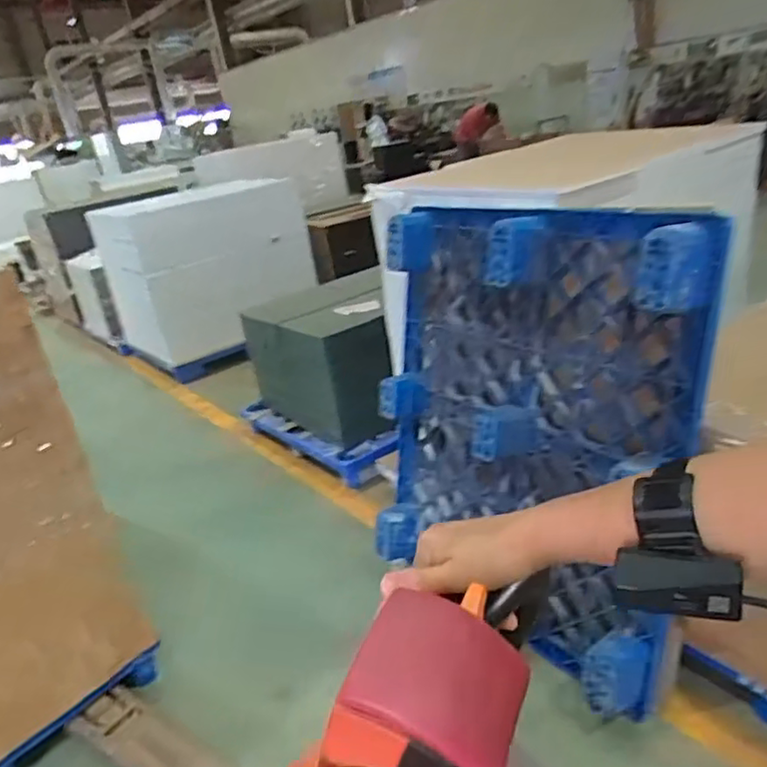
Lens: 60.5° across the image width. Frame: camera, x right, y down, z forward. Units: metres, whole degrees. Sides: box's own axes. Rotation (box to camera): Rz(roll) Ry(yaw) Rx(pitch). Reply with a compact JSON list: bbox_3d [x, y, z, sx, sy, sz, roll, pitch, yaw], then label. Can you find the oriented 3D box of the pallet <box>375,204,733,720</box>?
[{"bbox_3d":[0.344,0.144,1.779,0.199,1.197,0.964,-8,16,-38],"label":"pallet"}]

